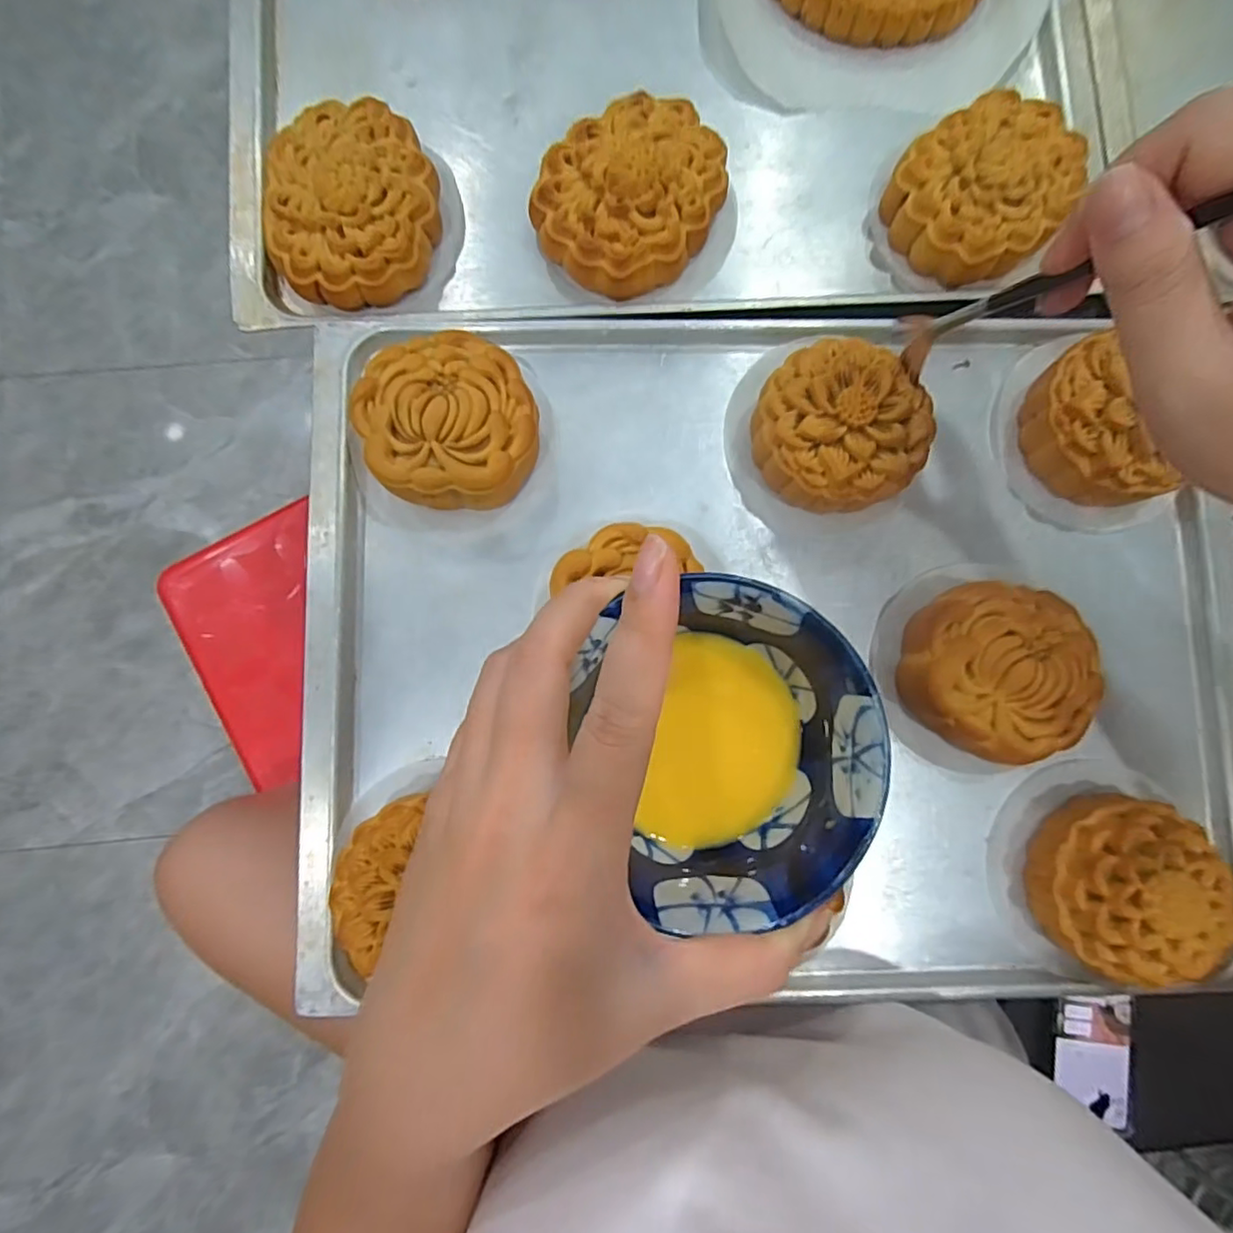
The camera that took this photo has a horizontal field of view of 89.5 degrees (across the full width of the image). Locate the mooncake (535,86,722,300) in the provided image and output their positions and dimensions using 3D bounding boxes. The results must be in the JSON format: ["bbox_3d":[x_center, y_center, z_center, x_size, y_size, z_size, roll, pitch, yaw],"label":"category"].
[{"bbox_3d":[0.009,-0.198,0.295,0.090,0.034,0.074,-43,87,-4],"label":"mooncake"}]

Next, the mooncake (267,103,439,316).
[{"bbox_3d":[-0.124,-0.194,0.293,0.076,0.030,0.091,-2,85,-1],"label":"mooncake"}]

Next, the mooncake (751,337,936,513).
[{"bbox_3d":[0.100,-0.085,0.285,0.074,0.035,0.071,0,85,-1],"label":"mooncake"}]

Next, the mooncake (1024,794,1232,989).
[{"bbox_3d":[0.219,0.116,0.266,0.069,0.038,0.074,8,85,0],"label":"mooncake"}]

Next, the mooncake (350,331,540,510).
[{"bbox_3d":[-0.074,-0.086,0.280,0.074,0.036,0.072,0,85,-1],"label":"mooncake"}]

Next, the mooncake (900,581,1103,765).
[{"bbox_3d":[0.168,0.025,0.276,0.076,0.036,0.076,5,85,0],"label":"mooncake"}]

